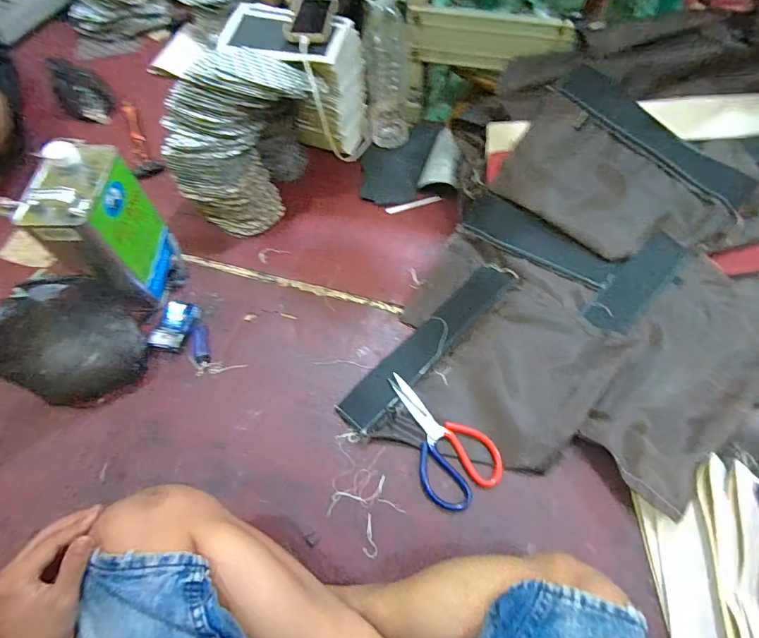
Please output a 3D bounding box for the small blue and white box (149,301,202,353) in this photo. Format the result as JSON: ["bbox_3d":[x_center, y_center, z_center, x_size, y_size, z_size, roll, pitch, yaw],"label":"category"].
[{"bbox_3d":[-0.373,0.012,0.756,0.059,0.026,0.093,15,63,9],"label":"small blue and white box"}]

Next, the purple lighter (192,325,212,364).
[{"bbox_3d":[-0.323,0.044,0.750,0.030,0.007,0.077,-14,62,-6],"label":"purple lighter"}]

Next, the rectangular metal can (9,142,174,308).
[{"bbox_3d":[-0.465,-0.141,0.716,0.107,0.249,0.173,3,62,3],"label":"rectangular metal can"}]

